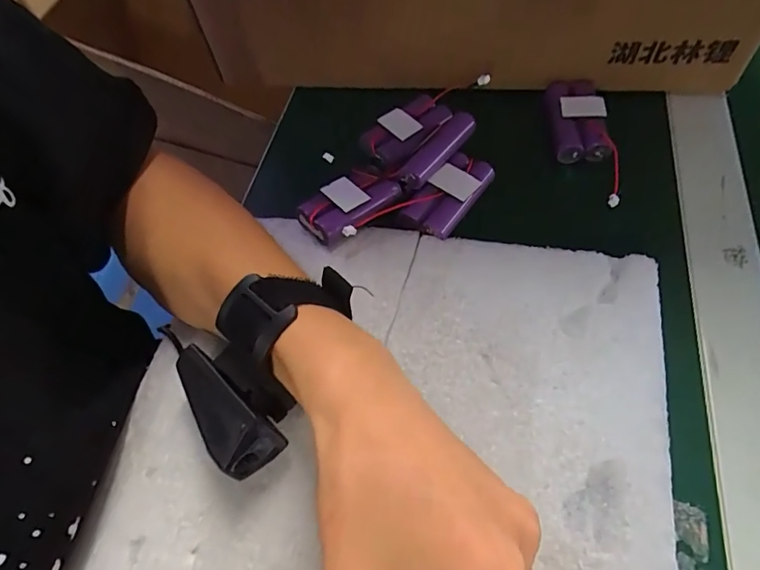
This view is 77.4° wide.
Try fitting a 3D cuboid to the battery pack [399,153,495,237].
[{"bbox_3d":[0.047,-0.063,0.320,0.032,0.017,0.068,31,67,23],"label":"battery pack"}]

